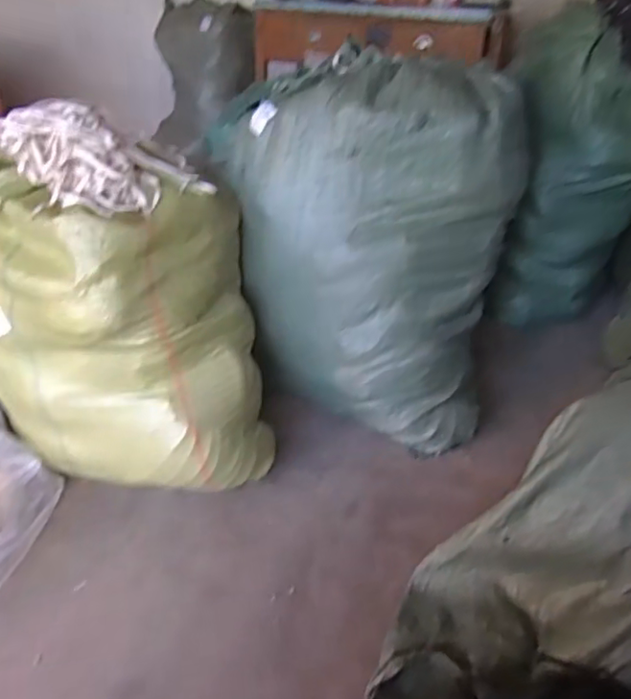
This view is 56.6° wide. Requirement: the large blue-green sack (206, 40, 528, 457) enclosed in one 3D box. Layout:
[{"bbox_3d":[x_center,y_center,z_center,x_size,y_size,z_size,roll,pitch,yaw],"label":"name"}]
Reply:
[{"bbox_3d":[0.097,-0.222,1.294,0.596,0.725,0.365,20,36,26],"label":"large blue-green sack"}]

